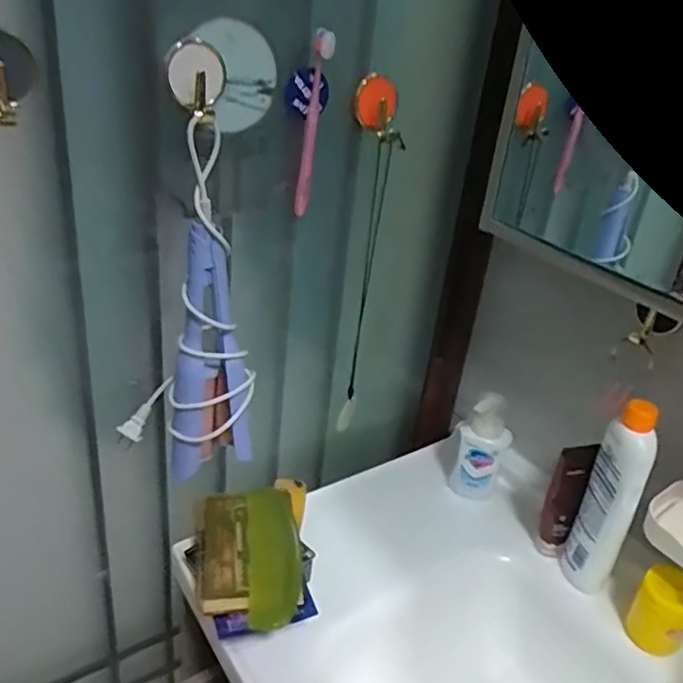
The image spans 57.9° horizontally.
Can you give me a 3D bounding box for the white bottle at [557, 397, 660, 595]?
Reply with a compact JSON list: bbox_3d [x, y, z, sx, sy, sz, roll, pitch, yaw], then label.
[{"bbox_3d":[0.306,0.179,0.705,0.057,0.248,0.047,21,31,24],"label":"white bottle"}]

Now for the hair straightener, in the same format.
[{"bbox_3d":[-0.135,0.019,0.644,0.088,0.263,0.062,-1,29,-15],"label":"hair straightener"}]

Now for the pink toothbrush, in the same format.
[{"bbox_3d":[-0.029,-0.219,0.633,0.025,0.180,0.018,11,29,7],"label":"pink toothbrush"}]

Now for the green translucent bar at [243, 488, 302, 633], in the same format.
[{"bbox_3d":[-0.076,0.231,0.679,0.059,0.016,0.179,1,29,-11],"label":"green translucent bar"}]

